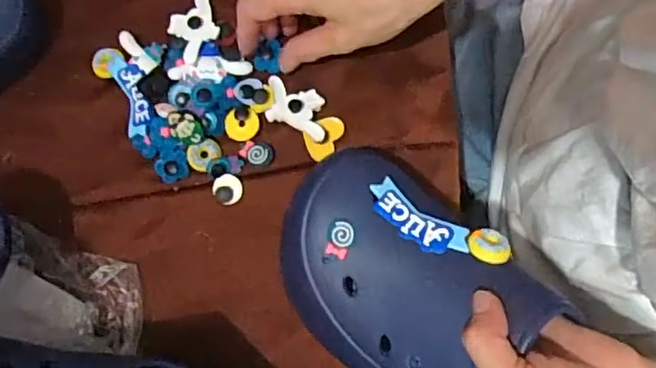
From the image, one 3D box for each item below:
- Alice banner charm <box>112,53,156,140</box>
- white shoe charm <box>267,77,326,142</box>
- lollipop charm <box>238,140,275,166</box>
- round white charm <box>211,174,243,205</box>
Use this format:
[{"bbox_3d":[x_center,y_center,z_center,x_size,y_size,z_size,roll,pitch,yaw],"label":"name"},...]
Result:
[{"bbox_3d":[-0.141,-0.068,0.422,0.022,0.004,0.065,-19,80,7],"label":"Alice banner charm"},{"bbox_3d":[-0.022,-0.054,0.415,0.052,0.009,0.035,22,82,5],"label":"white shoe charm"},{"bbox_3d":[-0.050,-0.023,0.417,0.023,0.006,0.018,32,83,6],"label":"lollipop charm"},{"bbox_3d":[-0.071,0.004,0.413,0.021,0.006,0.021,0,80,1],"label":"round white charm"}]

